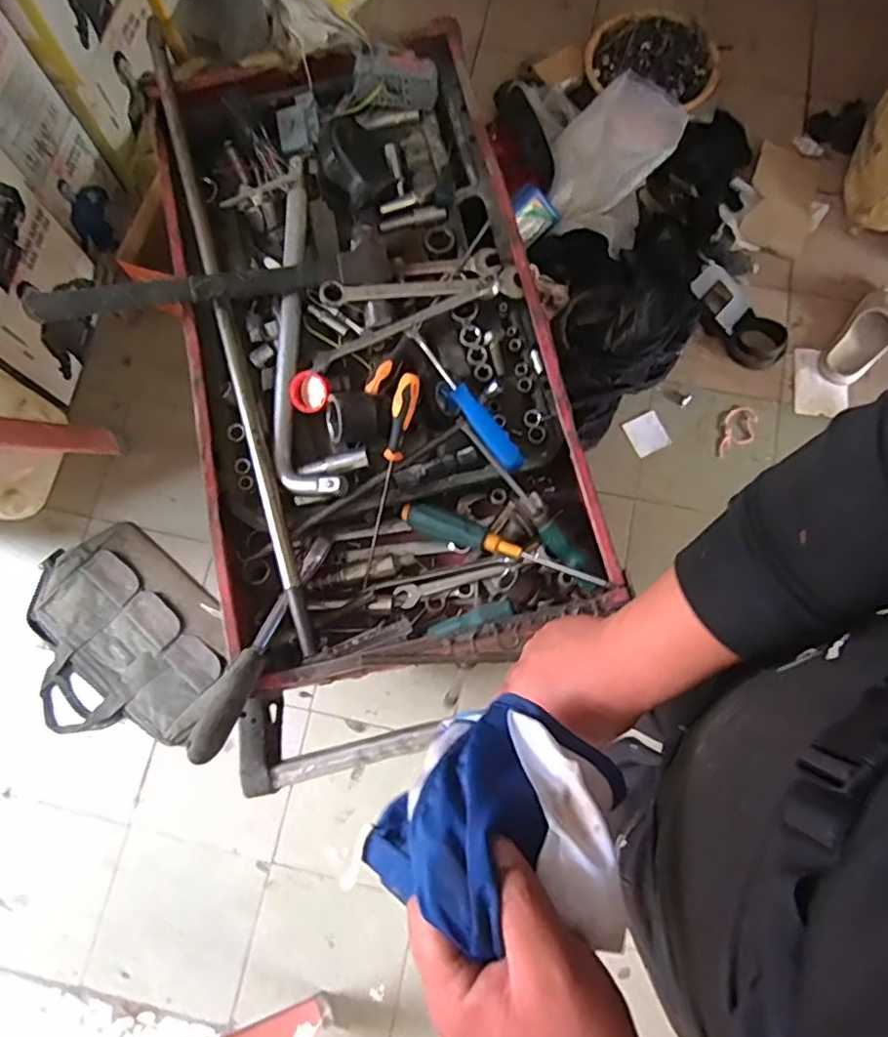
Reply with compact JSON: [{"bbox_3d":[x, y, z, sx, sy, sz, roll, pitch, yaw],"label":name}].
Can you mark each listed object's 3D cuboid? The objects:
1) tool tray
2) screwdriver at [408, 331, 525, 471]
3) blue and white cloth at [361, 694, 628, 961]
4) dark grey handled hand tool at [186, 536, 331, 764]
[{"bbox_3d":[-0.085,-0.198,0.701,0.373,0.106,0.718,-13,77,-3],"label":"tool tray"},{"bbox_3d":[0.023,-0.125,0.653,0.030,0.031,0.184,-35,79,-7],"label":"screwdriver"},{"bbox_3d":[0.036,0.177,0.386,0.148,0.125,0.117,13,77,5],"label":"blue and white cloth"},{"bbox_3d":[-0.168,0.111,0.600,0.023,0.031,0.241,19,49,6],"label":"dark grey handled hand tool"}]

